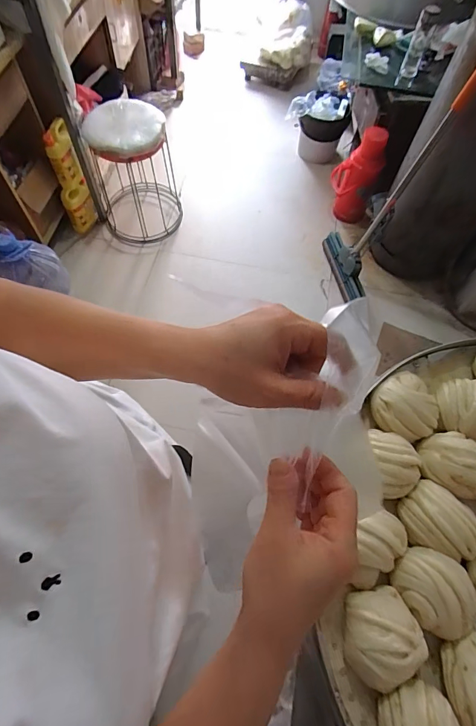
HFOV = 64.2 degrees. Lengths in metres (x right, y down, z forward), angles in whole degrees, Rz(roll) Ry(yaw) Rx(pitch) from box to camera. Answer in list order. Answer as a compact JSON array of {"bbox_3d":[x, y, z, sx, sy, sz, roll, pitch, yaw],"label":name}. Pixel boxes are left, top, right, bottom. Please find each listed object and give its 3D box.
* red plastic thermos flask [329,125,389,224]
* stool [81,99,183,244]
[{"bbox_3d":[0.525,-0.828,1.717,0.204,0.399,0.129,21,65,7],"label":"red plastic thermos flask"},{"bbox_3d":[-0.434,-0.804,1.604,0.347,0.432,0.321,-11,65,-8],"label":"stool"}]

